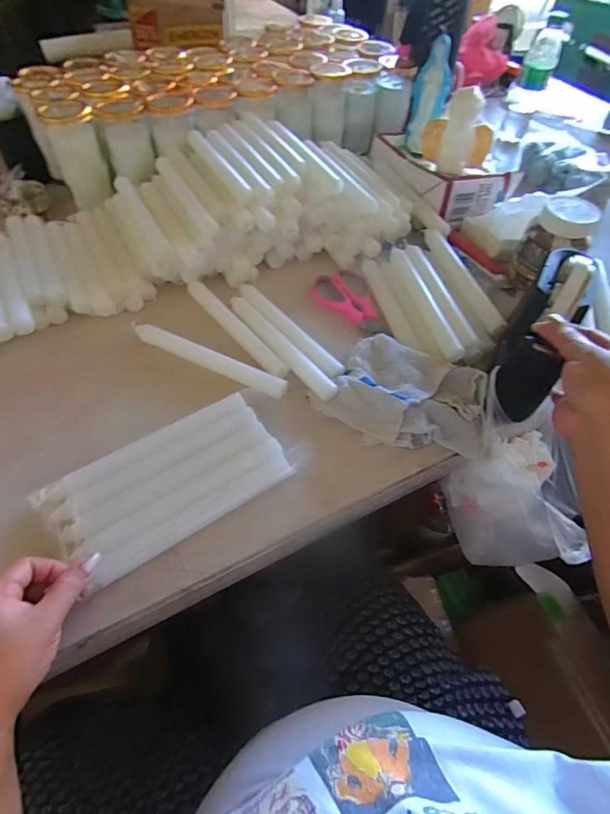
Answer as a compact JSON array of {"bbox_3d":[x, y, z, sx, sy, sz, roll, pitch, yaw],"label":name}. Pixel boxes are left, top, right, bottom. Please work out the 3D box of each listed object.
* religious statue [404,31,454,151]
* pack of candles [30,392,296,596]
[{"bbox_3d":[0.197,-0.488,0.666,0.056,0.140,0.064,12,55,7],"label":"religious statue"},{"bbox_3d":[-0.128,0.070,0.394,0.206,0.018,0.109,-28,60,-20],"label":"pack of candles"}]

